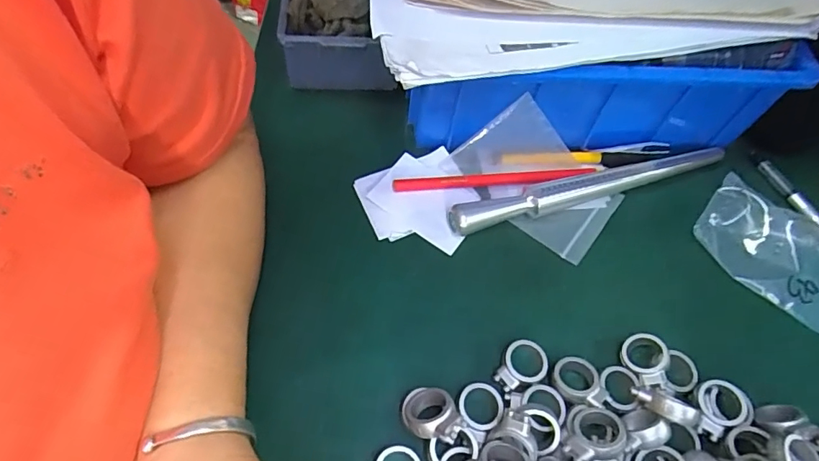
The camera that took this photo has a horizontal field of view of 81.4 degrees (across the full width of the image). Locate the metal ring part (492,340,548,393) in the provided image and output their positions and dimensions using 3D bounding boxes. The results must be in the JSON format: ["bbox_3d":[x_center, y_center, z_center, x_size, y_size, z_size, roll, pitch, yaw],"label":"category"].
[{"bbox_3d":[0.067,0.080,0.283,0.034,0.006,0.024,-38,67,-24],"label":"metal ring part"}]

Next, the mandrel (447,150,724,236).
[{"bbox_3d":[0.137,-0.032,0.354,0.227,0.019,0.018,-14,60,-12],"label":"mandrel"}]

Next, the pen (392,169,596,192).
[{"bbox_3d":[0.060,-0.040,0.351,0.144,0.014,0.012,-3,58,-5],"label":"pen"}]

